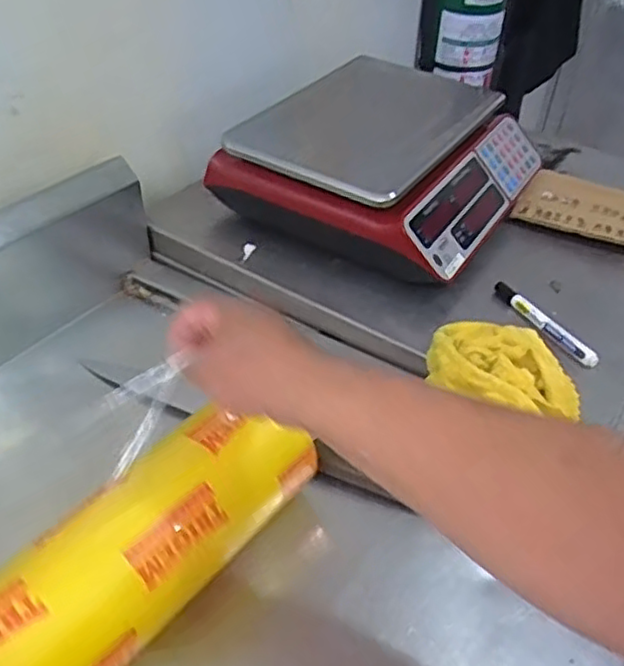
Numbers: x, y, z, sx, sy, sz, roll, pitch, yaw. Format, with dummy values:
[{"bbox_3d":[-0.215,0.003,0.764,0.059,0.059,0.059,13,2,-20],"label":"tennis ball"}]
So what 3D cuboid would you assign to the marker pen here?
[{"bbox_3d":[0.247,-0.012,0.709,0.015,0.018,0.143,-18,45,-24],"label":"marker pen"}]

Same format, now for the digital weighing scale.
[{"bbox_3d":[0.093,-0.219,0.849,0.312,0.128,0.316,23,44,22],"label":"digital weighing scale"}]

